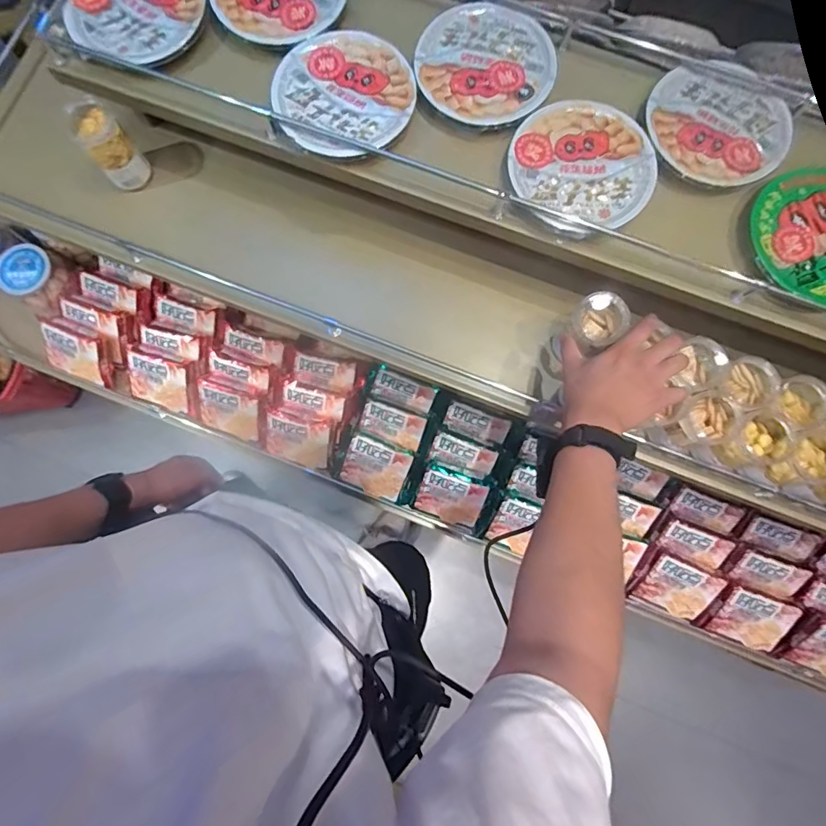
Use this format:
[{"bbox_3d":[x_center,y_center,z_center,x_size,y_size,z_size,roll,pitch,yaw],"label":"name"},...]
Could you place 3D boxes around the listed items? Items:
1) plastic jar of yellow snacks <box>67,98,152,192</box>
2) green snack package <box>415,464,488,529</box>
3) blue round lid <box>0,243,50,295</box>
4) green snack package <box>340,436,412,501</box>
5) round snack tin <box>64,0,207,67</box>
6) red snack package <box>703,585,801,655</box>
[{"bbox_3d":[-0.442,-0.386,0.721,0.058,0.113,0.067,-39,83,-7],"label":"plastic jar of yellow snacks"},{"bbox_3d":[0.073,0.159,0.932,0.122,0.027,0.111,23,121,1],"label":"green snack package"},{"bbox_3d":[-0.742,-0.272,0.929,0.100,0.023,0.081,-36,98,-8],"label":"blue round lid"},{"bbox_3d":[-0.073,0.109,0.946,0.120,0.032,0.104,22,111,0],"label":"green snack package"},{"bbox_3d":[-0.364,-0.542,0.651,0.174,0.017,0.173,0,80,-1],"label":"round snack tin"},{"bbox_3d":[0.614,0.377,0.889,0.124,0.021,0.102,22,106,8],"label":"red snack package"}]

